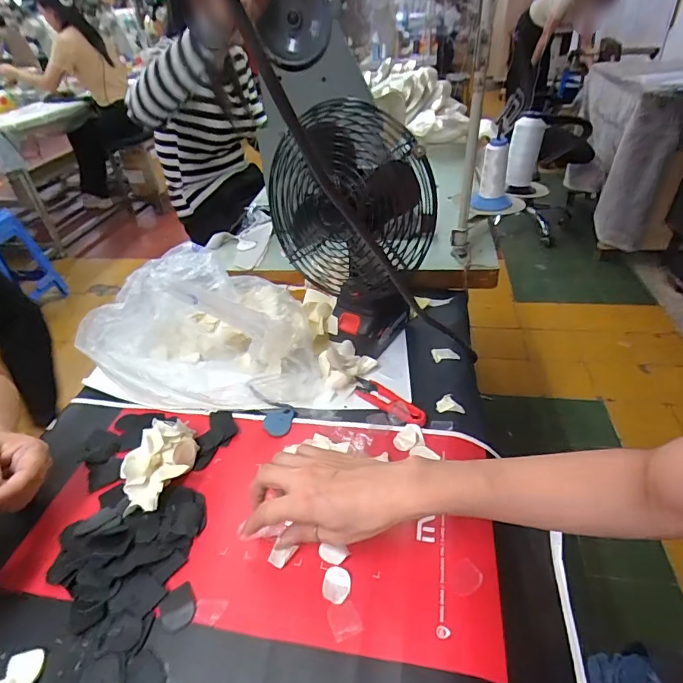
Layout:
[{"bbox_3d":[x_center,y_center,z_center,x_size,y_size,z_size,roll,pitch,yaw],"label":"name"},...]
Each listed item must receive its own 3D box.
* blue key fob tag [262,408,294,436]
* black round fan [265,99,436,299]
[{"bbox_3d":[-0.077,0.097,0.539,0.034,0.008,0.034,2,38,9],"label":"blue key fob tag"},{"bbox_3d":[0.006,-0.148,0.519,0.192,0.222,0.064,7,39,14],"label":"black round fan"}]

